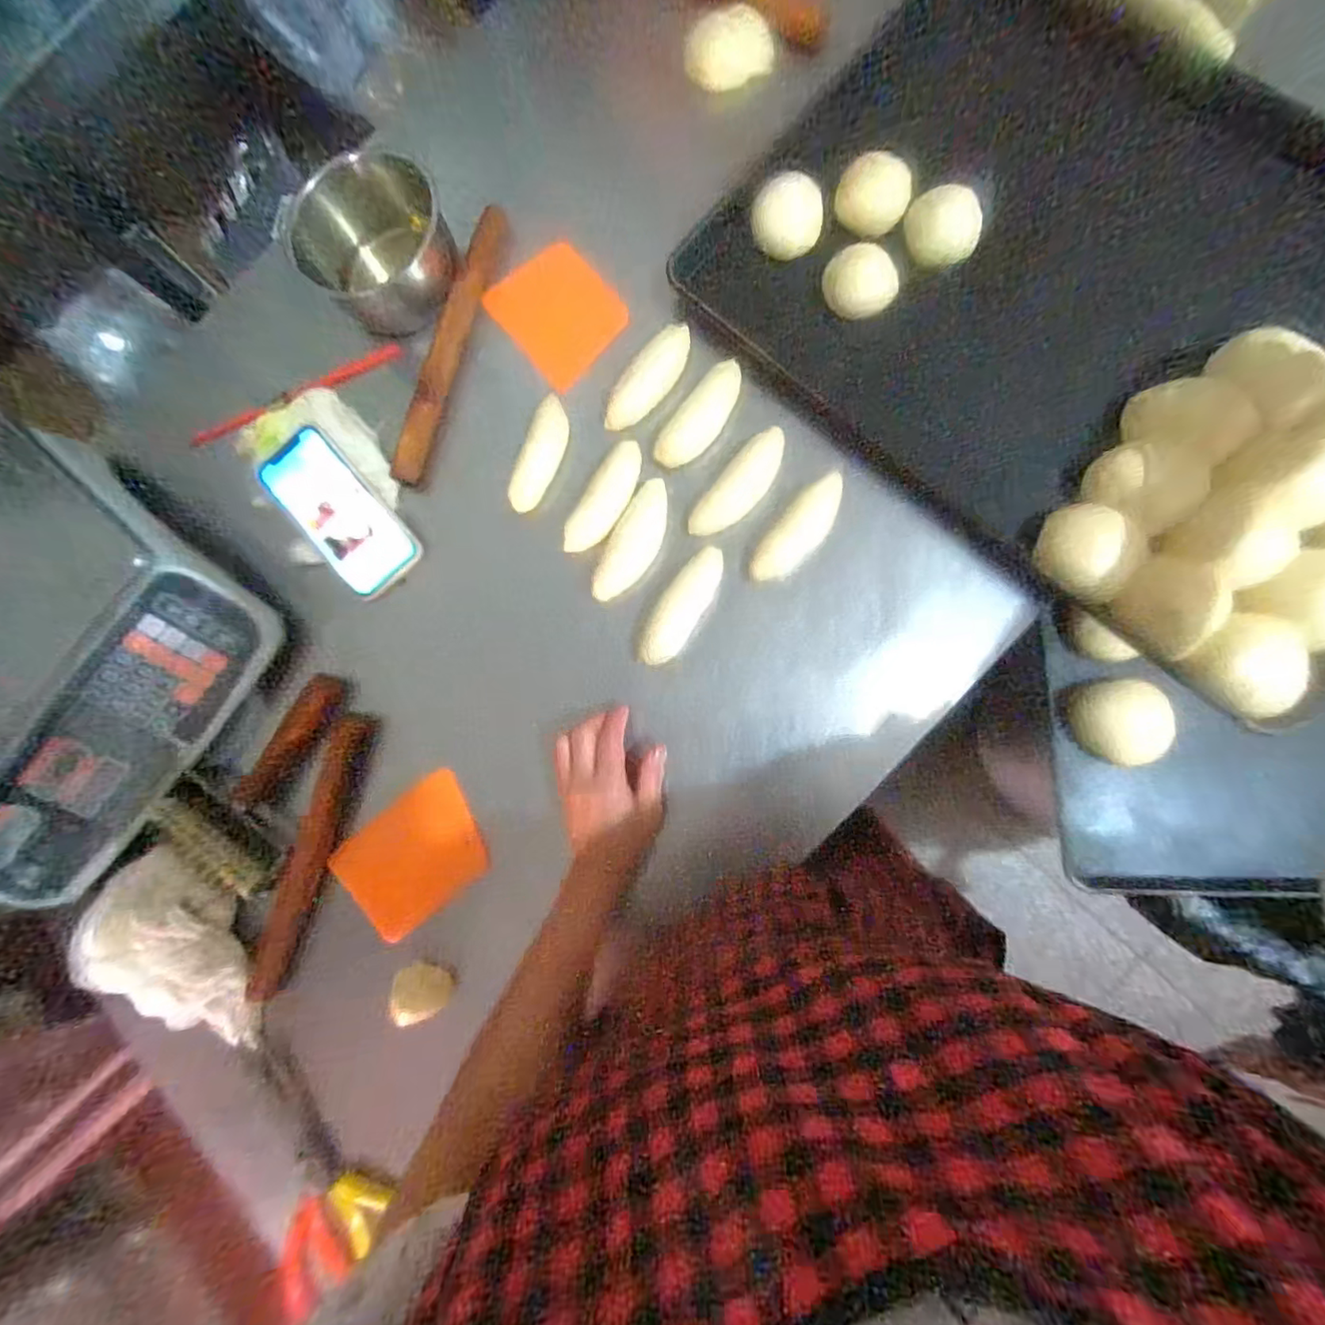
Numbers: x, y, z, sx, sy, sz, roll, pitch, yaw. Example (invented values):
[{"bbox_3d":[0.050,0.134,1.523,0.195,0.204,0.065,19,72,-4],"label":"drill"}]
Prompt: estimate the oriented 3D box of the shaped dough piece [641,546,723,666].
[{"bbox_3d":[0.017,-0.047,0.492,0.036,0.019,0.106,32,88,10],"label":"shaped dough piece"}]

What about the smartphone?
[{"bbox_3d":[-0.285,-0.131,0.523,0.071,0.017,0.147,-38,98,2],"label":"smartphone"}]

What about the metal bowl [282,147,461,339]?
[{"bbox_3d":[-0.260,-0.378,0.552,0.138,0.095,0.132,-40,80,1],"label":"metal bowl"}]

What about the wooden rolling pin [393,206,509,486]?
[{"bbox_3d":[-0.196,-0.299,0.552,0.027,0.021,0.281,15,86,9],"label":"wooden rolling pin"}]

